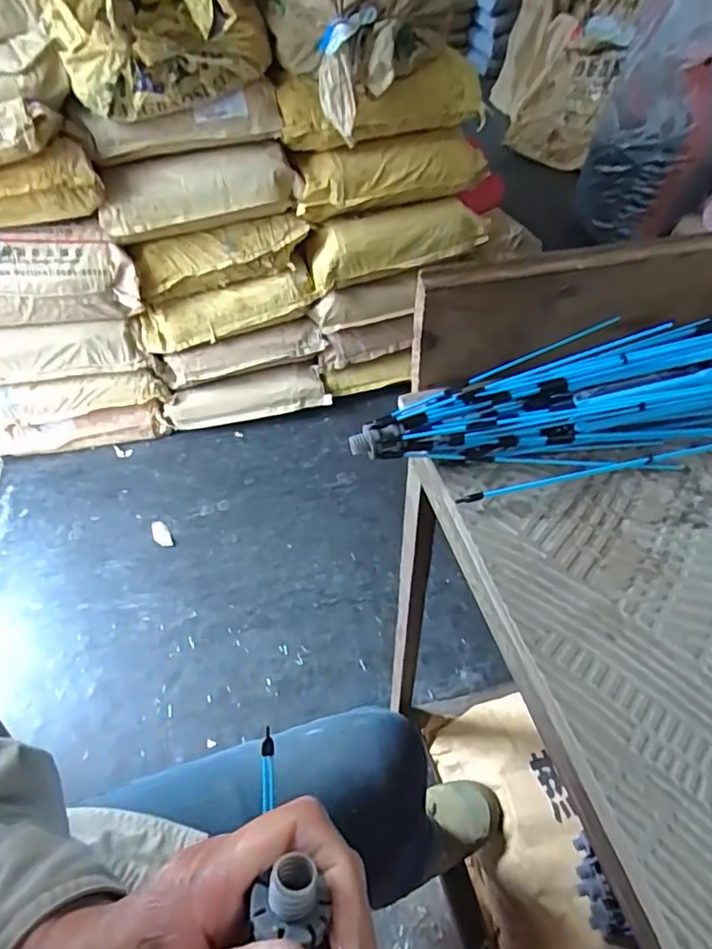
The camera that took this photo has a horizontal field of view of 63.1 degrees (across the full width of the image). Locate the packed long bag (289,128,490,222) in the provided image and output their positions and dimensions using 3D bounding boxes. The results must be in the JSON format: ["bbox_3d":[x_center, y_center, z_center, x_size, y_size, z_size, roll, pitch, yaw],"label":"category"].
[{"bbox_3d":[0.076,-0.692,1.326,0.428,0.135,0.125,-11,47,-9],"label":"packed long bag"}]

